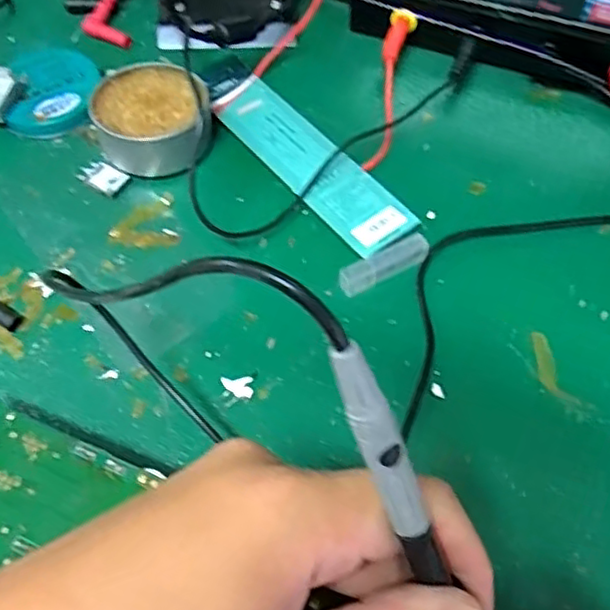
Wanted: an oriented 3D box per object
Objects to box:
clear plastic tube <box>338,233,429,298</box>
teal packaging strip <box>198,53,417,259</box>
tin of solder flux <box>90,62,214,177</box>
[{"bbox_3d":[0.040,-0.020,0.328,0.049,0.013,0.012,-26,64,-12],"label":"clear plastic tube"},{"bbox_3d":[-0.004,-0.087,0.366,0.043,0.007,0.163,-32,64,-24],"label":"teal packaging strip"},{"bbox_3d":[-0.085,-0.107,0.369,0.058,0.028,0.064,11,62,8],"label":"tin of solder flux"}]

